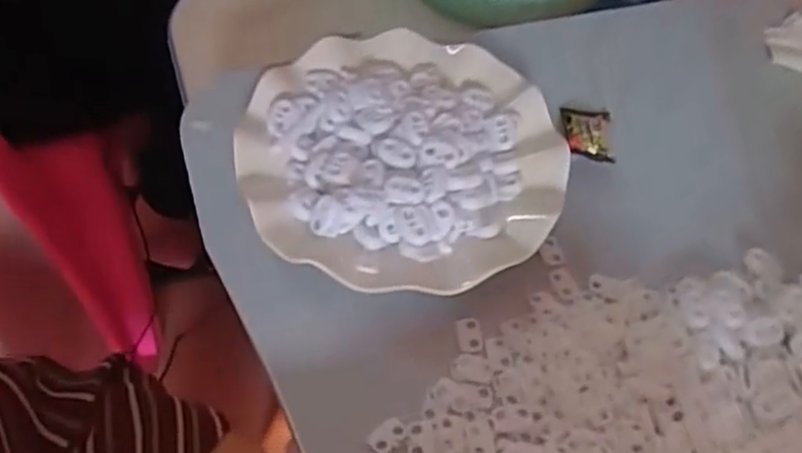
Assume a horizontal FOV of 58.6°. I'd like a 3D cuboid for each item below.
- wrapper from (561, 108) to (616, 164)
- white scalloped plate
[{"bbox_3d":[0.114,-0.059,0.436,0.030,0.012,0.053,9,52,3],"label":"wrapper"},{"bbox_3d":[0.002,-0.043,0.397,0.171,0.028,0.172,2,52,-3],"label":"white scalloped plate"}]

